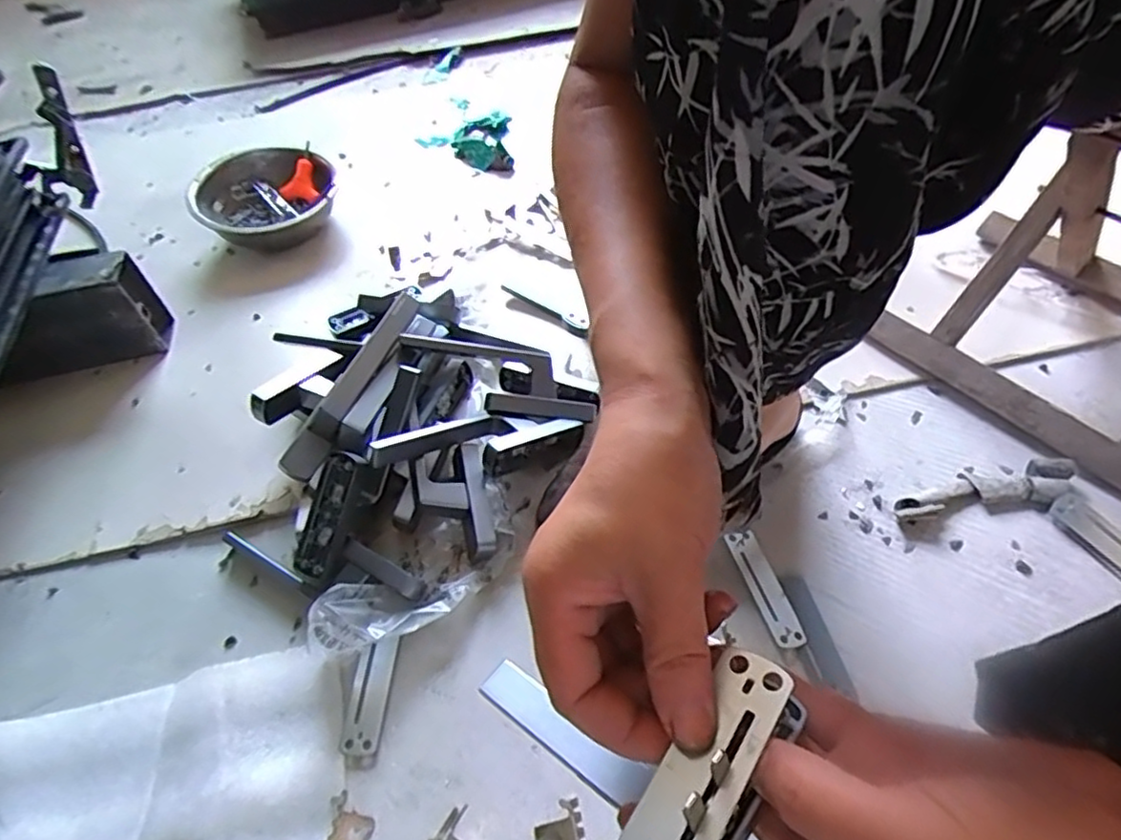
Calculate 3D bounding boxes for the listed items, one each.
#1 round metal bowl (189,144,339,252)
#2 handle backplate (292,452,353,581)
[{"bbox_3d":[-0.375,-0.280,0.838,0.161,0.077,0.156,-3,51,4],"label":"round metal bowl"},{"bbox_3d":[-0.186,0.074,0.513,0.030,0.007,0.096,17,89,19],"label":"handle backplate"}]

